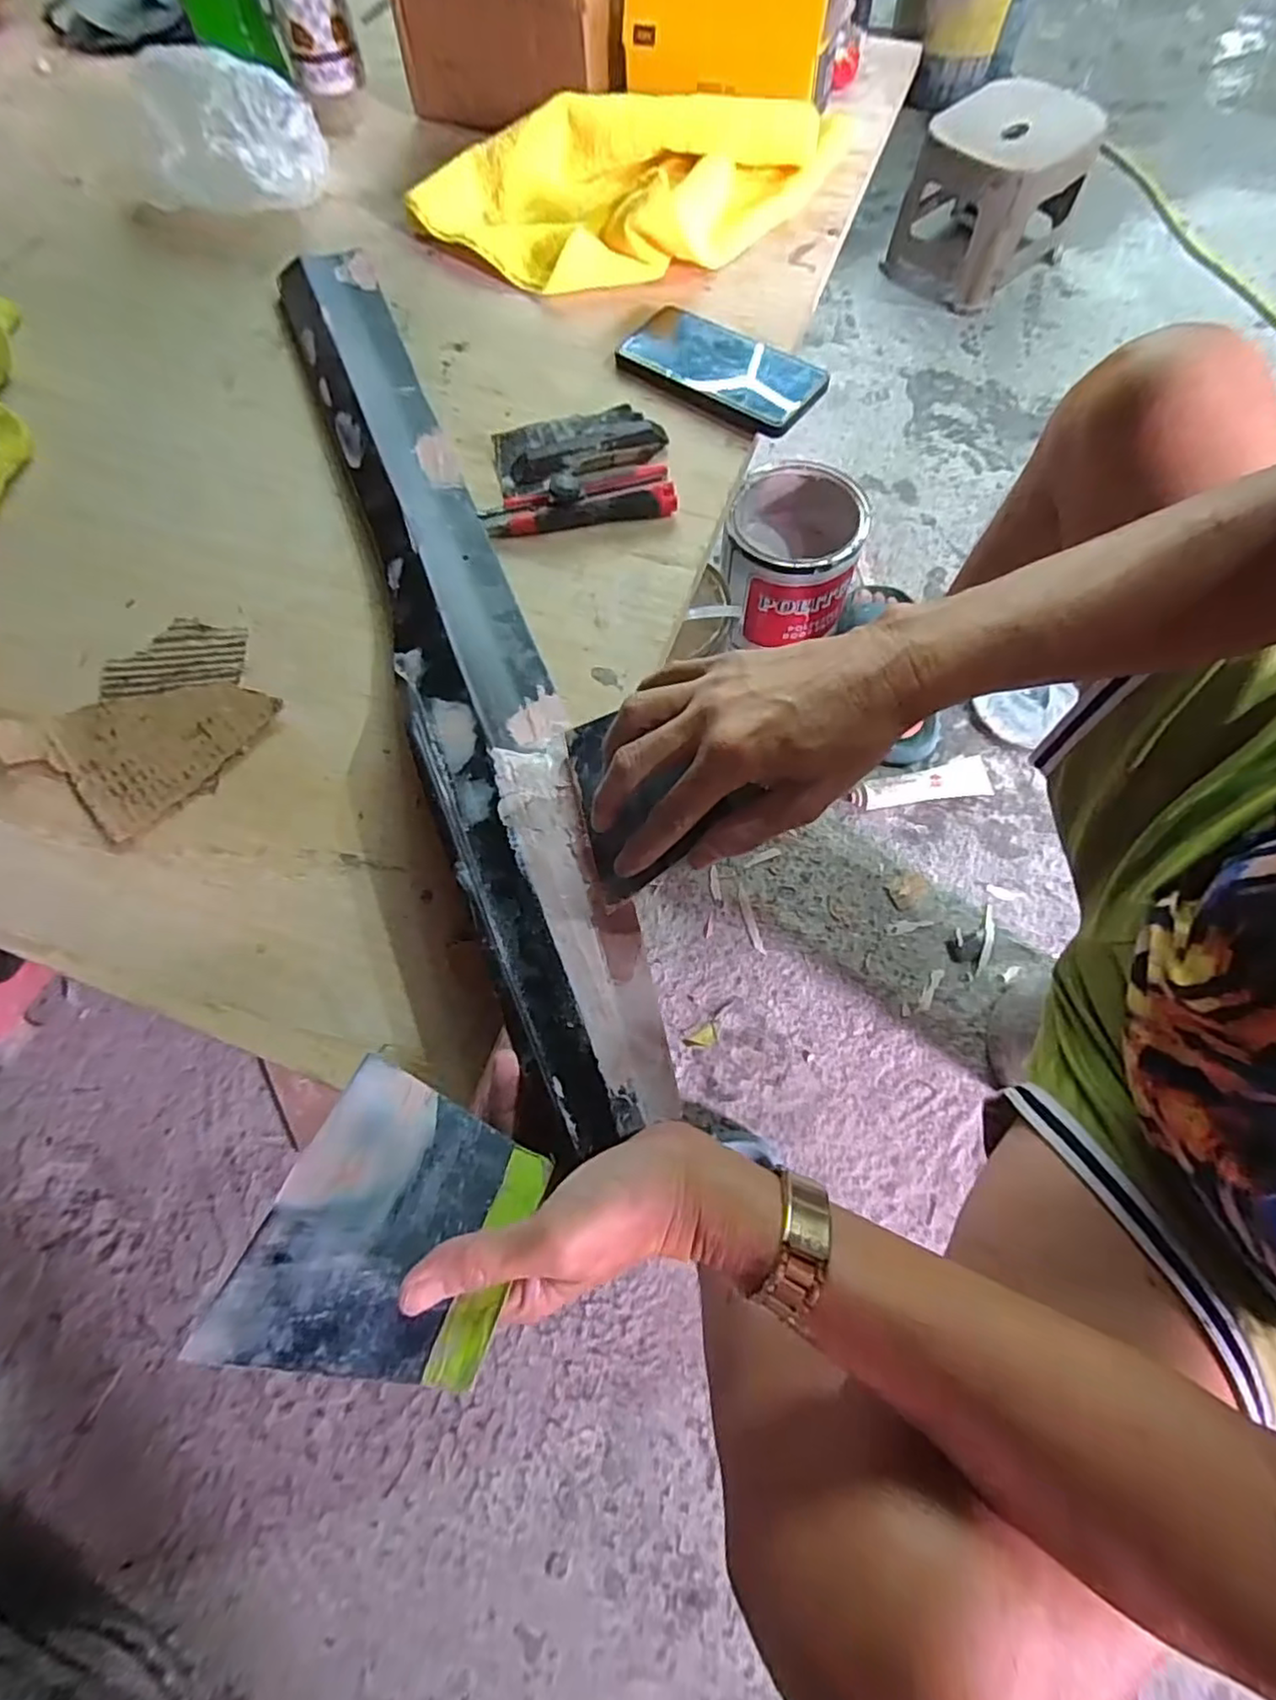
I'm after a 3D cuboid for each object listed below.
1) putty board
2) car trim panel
[{"bbox_3d":[-0.095,0.148,0.257,0.098,0.004,0.106,16,48,7],"label":"putty board"},{"bbox_3d":[-0.136,-0.183,0.439,0.083,0.028,0.724,-20,68,-6],"label":"car trim panel"}]

